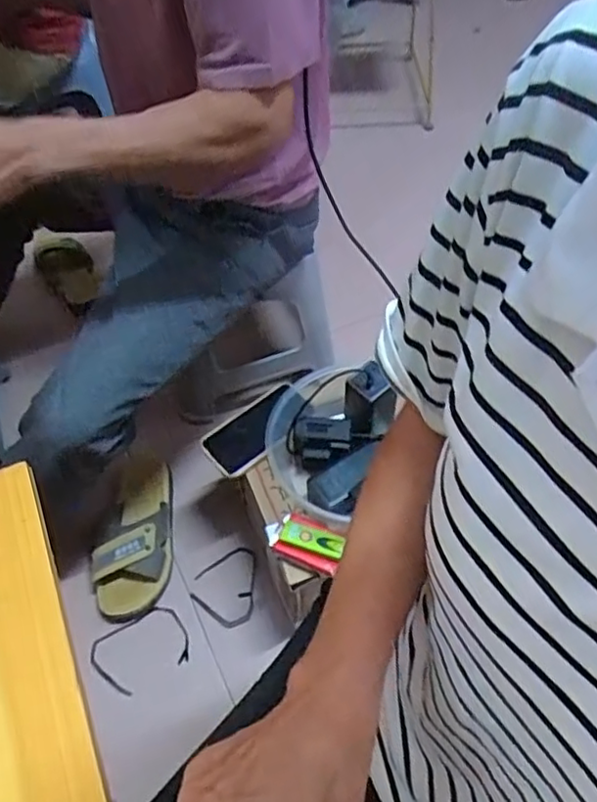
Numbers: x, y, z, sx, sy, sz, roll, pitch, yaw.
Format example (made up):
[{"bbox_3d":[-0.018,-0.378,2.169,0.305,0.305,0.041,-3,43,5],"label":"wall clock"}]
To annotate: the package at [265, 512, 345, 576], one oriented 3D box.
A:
[{"bbox_3d":[0.007,0.168,0.765,0.090,0.020,0.054,23,56,17],"label":"package"}]

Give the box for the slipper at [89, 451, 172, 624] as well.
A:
[{"bbox_3d":[-0.245,0.198,0.944,0.100,0.070,0.248,0,52,0],"label":"slipper"}]

